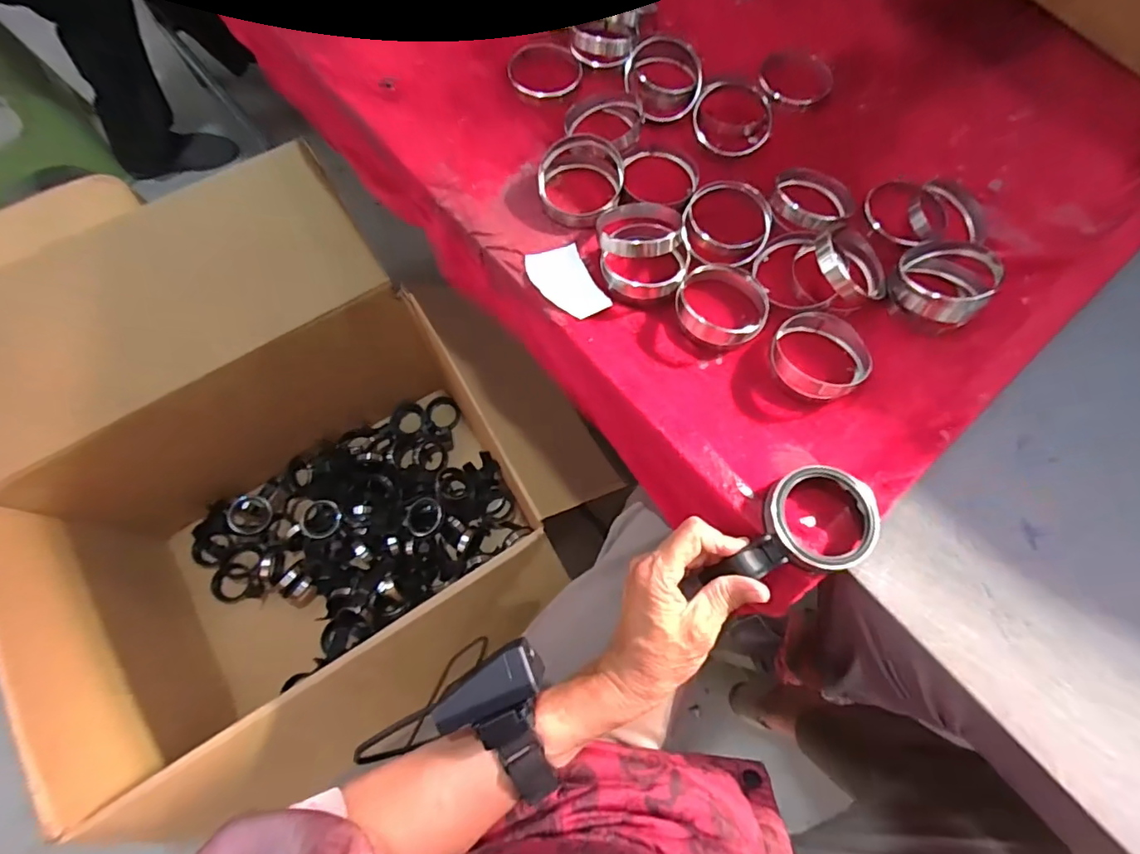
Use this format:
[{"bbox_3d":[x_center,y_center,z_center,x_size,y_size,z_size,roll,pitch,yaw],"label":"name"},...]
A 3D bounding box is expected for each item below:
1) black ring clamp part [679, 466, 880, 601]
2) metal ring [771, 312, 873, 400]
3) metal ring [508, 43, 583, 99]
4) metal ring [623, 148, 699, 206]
[{"bbox_3d":[0.143,0.070,0.368,0.130,0.030,0.068,-12,72,-6],"label":"black ring clamp part"},{"bbox_3d":[0.193,-0.055,0.414,0.071,0.021,0.071,1,71,-2],"label":"metal ring"},{"bbox_3d":[-0.024,-0.351,0.519,0.071,0.012,0.071,1,71,-2],"label":"metal ring"},{"bbox_3d":[0.083,-0.229,0.479,0.070,0.012,0.067,1,71,-2],"label":"metal ring"}]

